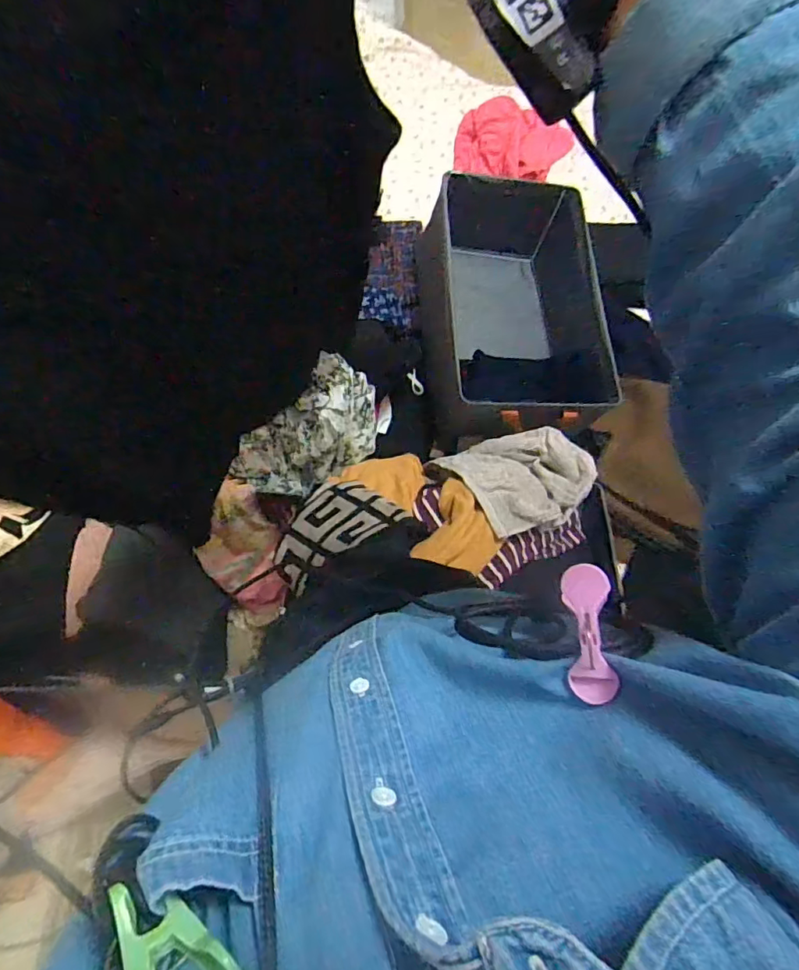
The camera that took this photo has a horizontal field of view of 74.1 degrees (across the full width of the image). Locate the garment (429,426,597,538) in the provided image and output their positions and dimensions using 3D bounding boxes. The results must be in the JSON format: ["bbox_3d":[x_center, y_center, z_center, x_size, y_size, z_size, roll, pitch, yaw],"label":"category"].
[{"bbox_3d":[0.179,-0.031,0.808,0.195,0.065,0.222,-28,45,-9],"label":"garment"}]

